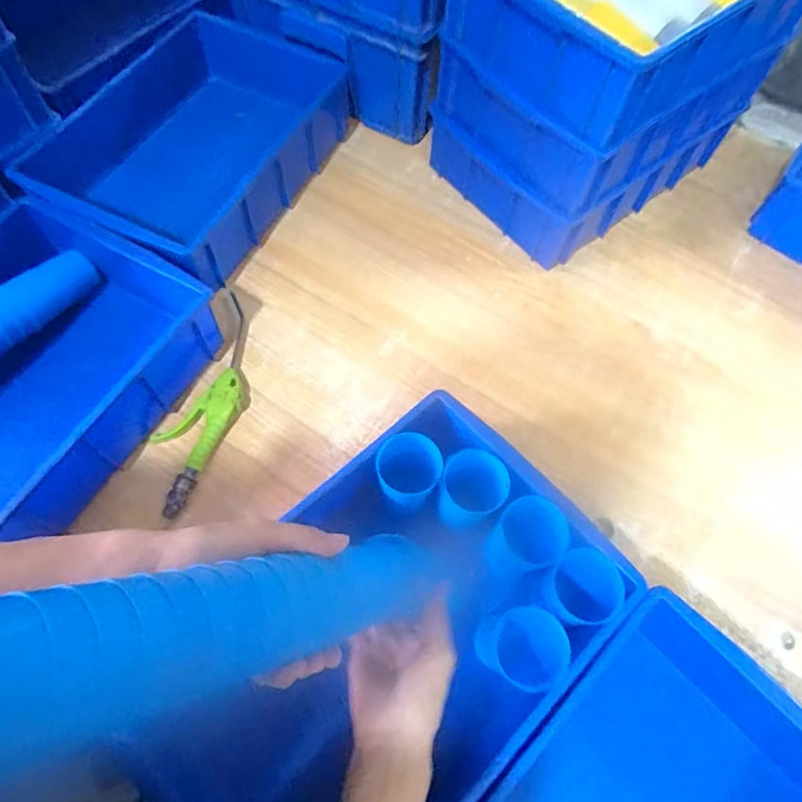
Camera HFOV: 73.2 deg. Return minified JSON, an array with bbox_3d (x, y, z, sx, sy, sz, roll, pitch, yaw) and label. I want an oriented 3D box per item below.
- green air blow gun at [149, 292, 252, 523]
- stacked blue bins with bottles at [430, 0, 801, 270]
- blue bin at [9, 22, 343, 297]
[{"bbox_3d":[-0.229,-0.008,0.648,0.088,0.021,0.287,18,65,6],"label":"green air blow gun"},{"bbox_3d":[0.266,-0.427,0.706,0.351,0.324,0.290,-31,69,-16],"label":"stacked blue bins with bottles"},{"bbox_3d":[-0.289,-0.363,0.773,0.291,0.114,0.422,22,66,8],"label":"blue bin"}]

